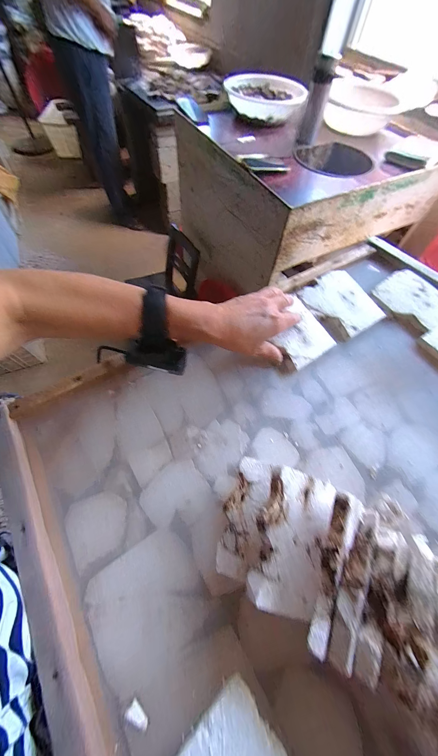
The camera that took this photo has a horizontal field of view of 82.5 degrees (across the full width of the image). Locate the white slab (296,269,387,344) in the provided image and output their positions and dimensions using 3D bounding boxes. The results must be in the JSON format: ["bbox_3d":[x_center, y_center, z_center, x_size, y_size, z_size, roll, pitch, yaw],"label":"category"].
[{"bbox_3d":[0.194,-0.118,0.402,0.104,0.023,0.110,-27,65,-18],"label":"white slab"}]

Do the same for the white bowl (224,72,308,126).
[{"bbox_3d":[0.179,-1.134,1.004,0.302,0.073,0.322,6,59,0],"label":"white bowl"}]

